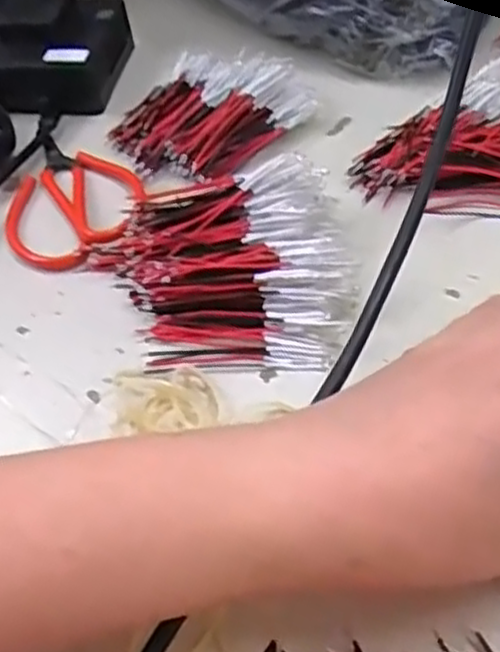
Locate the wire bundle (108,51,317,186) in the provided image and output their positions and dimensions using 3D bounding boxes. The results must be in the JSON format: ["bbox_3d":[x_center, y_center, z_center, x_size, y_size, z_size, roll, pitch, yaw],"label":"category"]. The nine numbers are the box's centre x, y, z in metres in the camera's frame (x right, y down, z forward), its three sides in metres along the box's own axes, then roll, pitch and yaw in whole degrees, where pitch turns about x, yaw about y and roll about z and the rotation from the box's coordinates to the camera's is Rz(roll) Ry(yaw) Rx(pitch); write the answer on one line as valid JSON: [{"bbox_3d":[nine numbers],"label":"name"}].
[{"bbox_3d":[-0.026,-0.122,0.424,0.092,0.024,0.095,34,63,27],"label":"wire bundle"}]

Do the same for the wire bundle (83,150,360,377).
[{"bbox_3d":[-0.017,-0.028,0.340,0.119,0.037,0.100,-6,53,1],"label":"wire bundle"}]

